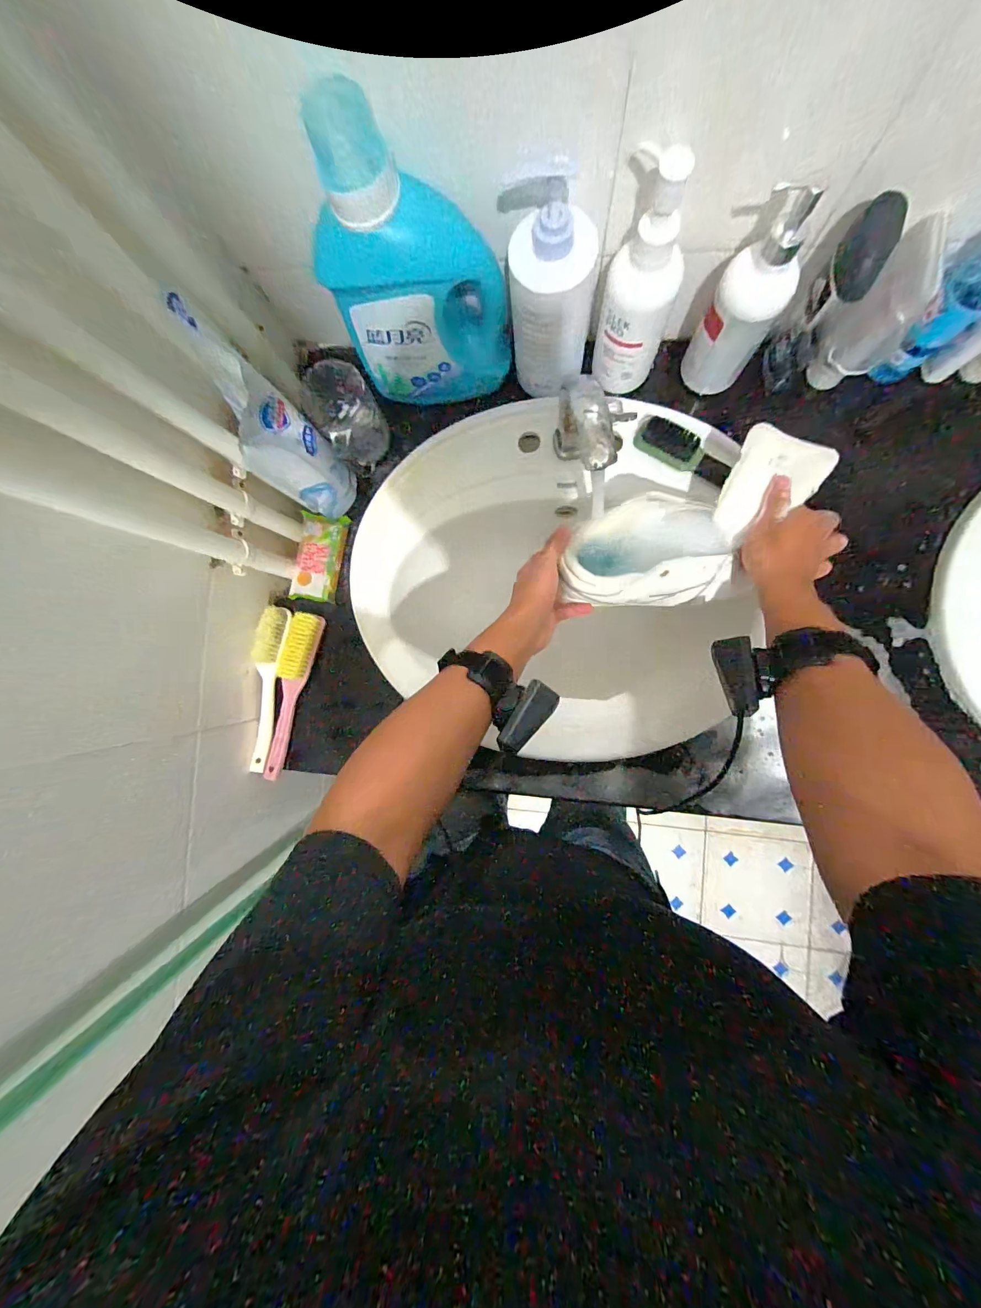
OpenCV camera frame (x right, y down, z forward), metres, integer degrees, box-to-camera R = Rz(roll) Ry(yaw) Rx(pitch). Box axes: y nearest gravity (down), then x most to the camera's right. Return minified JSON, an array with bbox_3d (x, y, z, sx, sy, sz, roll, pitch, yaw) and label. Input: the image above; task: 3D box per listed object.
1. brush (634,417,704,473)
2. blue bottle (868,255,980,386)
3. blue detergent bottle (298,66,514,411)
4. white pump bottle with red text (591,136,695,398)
[{"bbox_3d":[0.217,-0.253,0.501,0.080,0.034,0.037,33,92,6],"label":"brush"},{"bbox_3d":[0.458,-0.339,0.409,0.054,0.147,0.054,22,91,6],"label":"blue bottle"},{"bbox_3d":[-0.071,-0.367,0.422,0.167,0.249,0.078,-6,88,6],"label":"blue detergent bottle"},{"bbox_3d":[0.148,-0.350,0.410,0.070,0.201,0.057,14,90,6],"label":"white pump bottle with red text"}]

